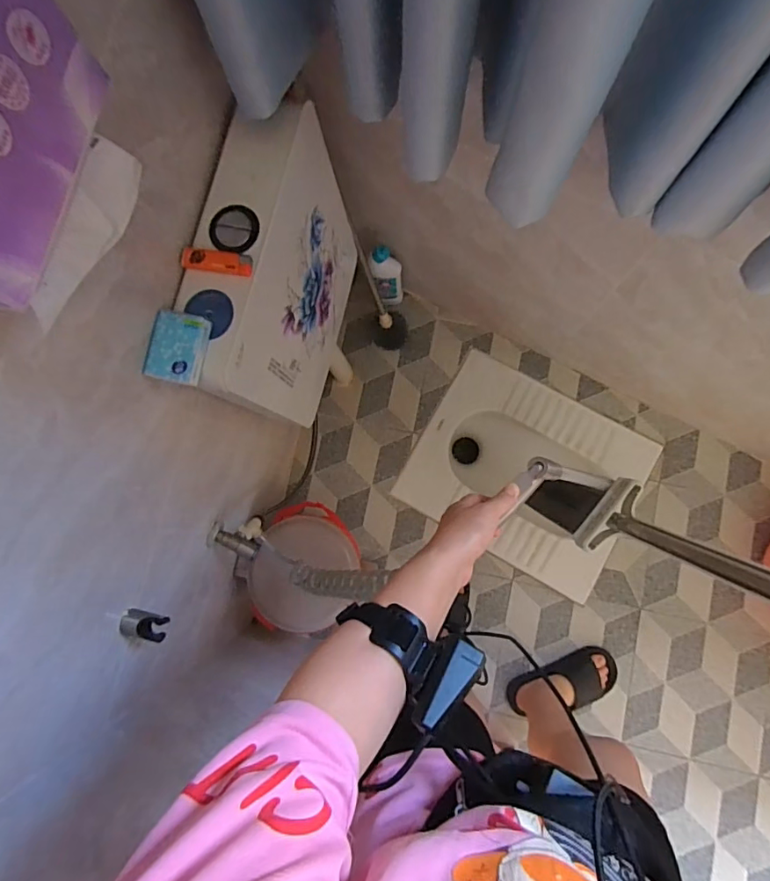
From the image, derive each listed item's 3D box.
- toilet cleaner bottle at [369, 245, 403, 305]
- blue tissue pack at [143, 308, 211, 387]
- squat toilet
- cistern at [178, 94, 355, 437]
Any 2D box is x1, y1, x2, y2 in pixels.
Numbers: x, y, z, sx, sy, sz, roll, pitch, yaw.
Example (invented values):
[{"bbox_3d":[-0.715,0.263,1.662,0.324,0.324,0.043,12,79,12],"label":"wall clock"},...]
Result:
[{"bbox_3d":[0.006,-0.362,1.106,0.067,0.204,0.044,-13,83,2],"label":"toilet cleaner bottle"},{"bbox_3d":[-0.226,-0.101,0.539,0.054,0.029,0.074,11,84,5],"label":"blue tissue pack"},{"bbox_3d":[0.336,0.079,1.246,0.489,0.202,0.406,29,86,7],"label":"squat toilet"},{"bbox_3d":[-0.151,-0.218,0.733,0.100,0.357,0.353,13,85,5],"label":"cistern"}]

